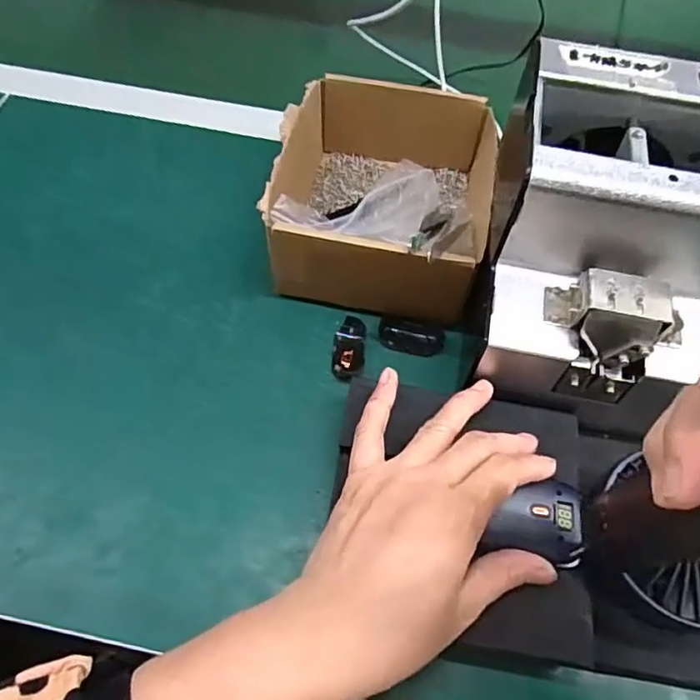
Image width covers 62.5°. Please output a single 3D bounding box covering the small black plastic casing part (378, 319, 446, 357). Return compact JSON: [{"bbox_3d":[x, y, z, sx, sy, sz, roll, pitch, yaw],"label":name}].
[{"bbox_3d":[0.043,-0.009,0.403,0.045,0.005,0.025,11,56,4],"label":"small black plastic casing part"}]

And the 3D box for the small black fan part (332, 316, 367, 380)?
[{"bbox_3d":[0.000,-0.001,0.395,0.022,0.014,0.045,6,56,1],"label":"small black fan part"}]

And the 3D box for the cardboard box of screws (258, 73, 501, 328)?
[{"bbox_3d":[0.023,-0.116,0.435,0.145,0.084,0.180,8,56,2],"label":"cardboard box of screws"}]

